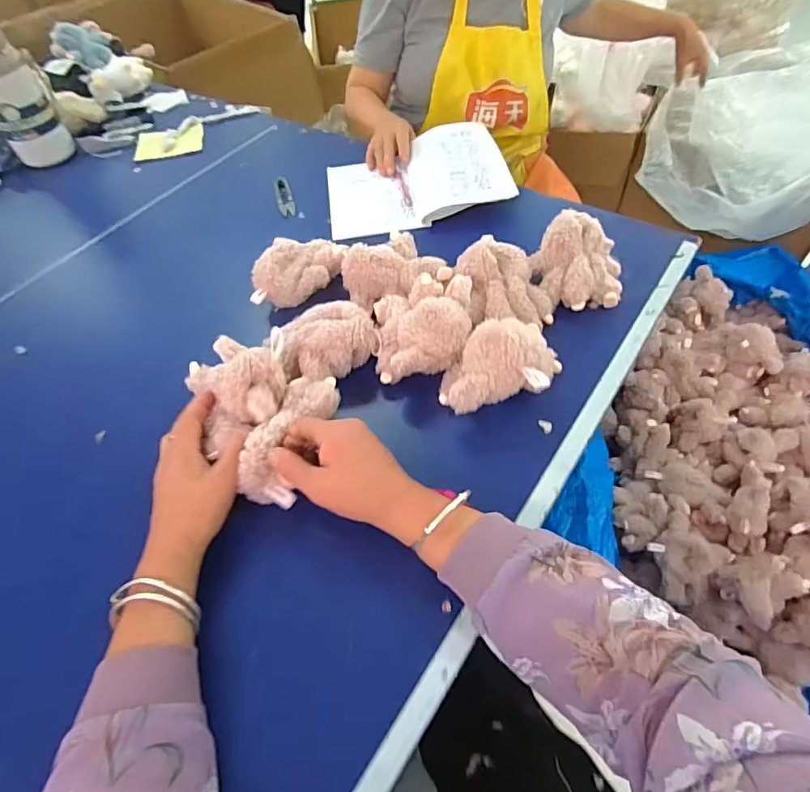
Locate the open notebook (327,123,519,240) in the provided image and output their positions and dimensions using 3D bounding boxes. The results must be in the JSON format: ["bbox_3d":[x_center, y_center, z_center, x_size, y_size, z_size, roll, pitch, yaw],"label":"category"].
[{"bbox_3d":[0.014,-0.335,0.770,0.264,0.052,0.193,-10,53,-2],"label":"open notebook"}]

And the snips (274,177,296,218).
[{"bbox_3d":[-0.191,-0.317,0.795,0.027,0.012,0.100,-15,54,-6],"label":"snips"}]

